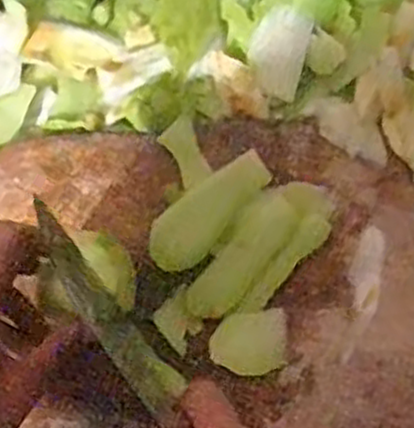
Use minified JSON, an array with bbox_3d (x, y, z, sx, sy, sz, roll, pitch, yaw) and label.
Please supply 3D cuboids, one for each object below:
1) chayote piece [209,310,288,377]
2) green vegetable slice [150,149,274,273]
[{"bbox_3d":[0.027,0.084,0.510,0.048,0.006,0.039,-8,79,-1],"label":"chayote piece"},{"bbox_3d":[0.002,-0.002,0.506,0.093,0.010,0.036,-43,82,-7],"label":"green vegetable slice"}]

